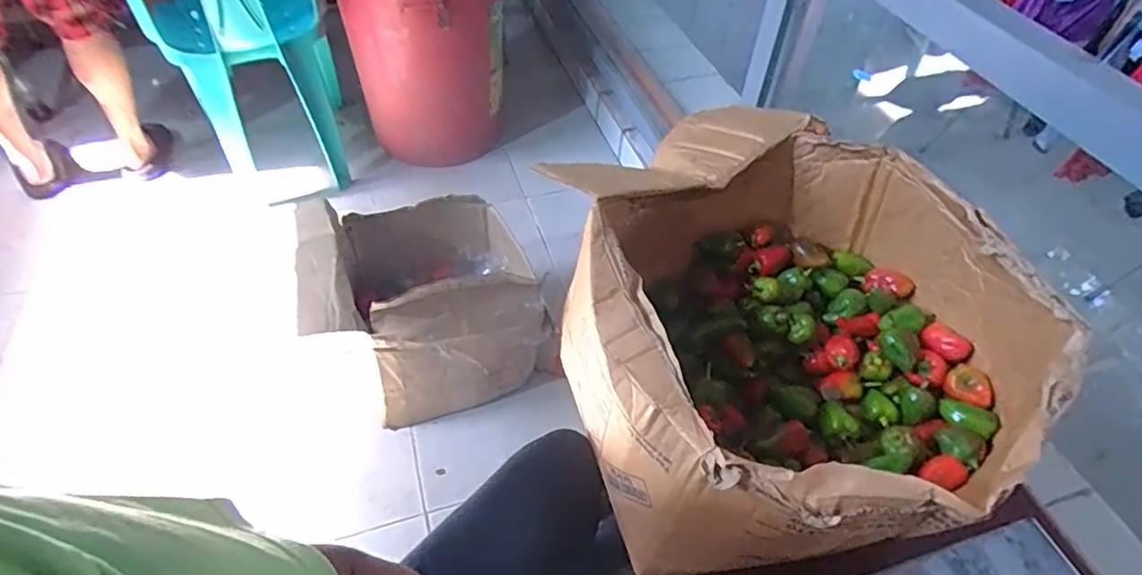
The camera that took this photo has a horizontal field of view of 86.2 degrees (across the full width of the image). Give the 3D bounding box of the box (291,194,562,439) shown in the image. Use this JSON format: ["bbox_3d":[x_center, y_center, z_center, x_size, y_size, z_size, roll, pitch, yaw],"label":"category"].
[{"bbox_3d":[-0.255,0.008,1.194,0.371,0.350,0.359,-15,51,-14],"label":"box"}]

